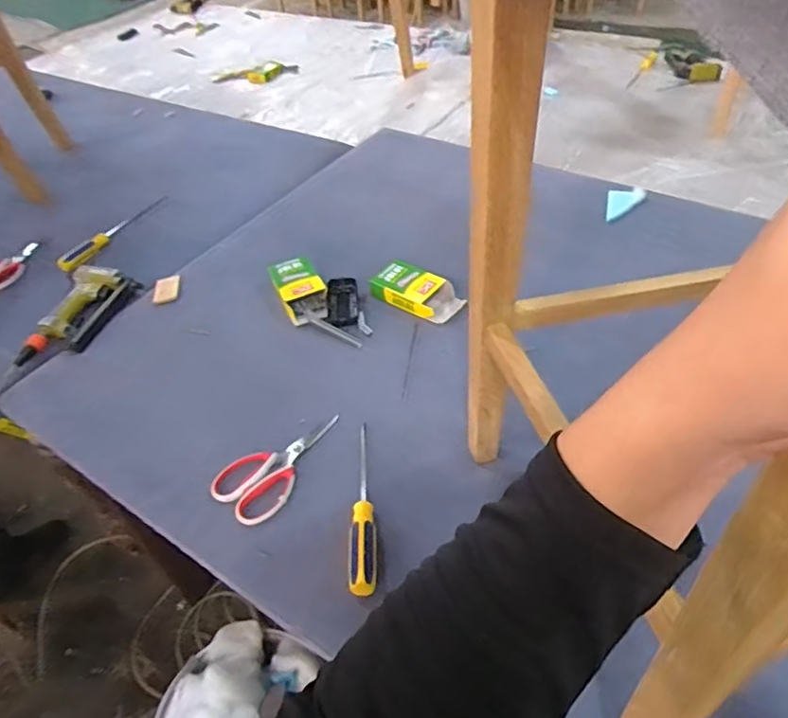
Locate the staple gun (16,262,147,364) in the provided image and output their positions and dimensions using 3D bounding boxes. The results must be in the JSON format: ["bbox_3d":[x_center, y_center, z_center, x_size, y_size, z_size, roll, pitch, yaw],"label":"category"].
[{"bbox_3d":[-0.568,-0.076,1.070,0.127,0.057,0.238,12,47,18],"label":"staple gun"}]

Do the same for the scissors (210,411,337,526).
[{"bbox_3d":[-0.151,0.135,0.809,0.098,0.010,0.191,29,54,31],"label":"scissors"}]

